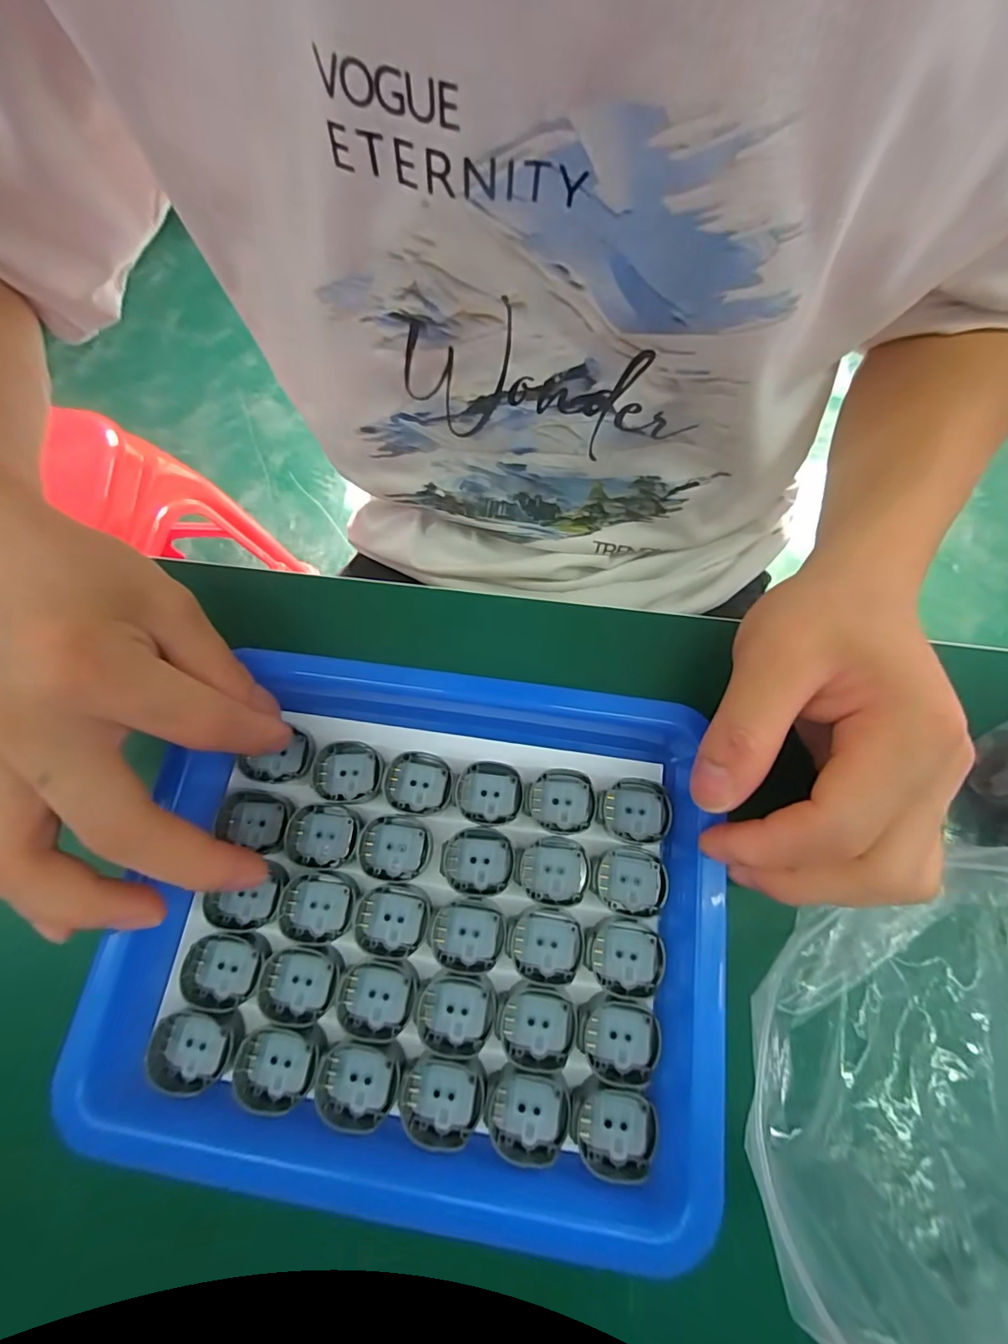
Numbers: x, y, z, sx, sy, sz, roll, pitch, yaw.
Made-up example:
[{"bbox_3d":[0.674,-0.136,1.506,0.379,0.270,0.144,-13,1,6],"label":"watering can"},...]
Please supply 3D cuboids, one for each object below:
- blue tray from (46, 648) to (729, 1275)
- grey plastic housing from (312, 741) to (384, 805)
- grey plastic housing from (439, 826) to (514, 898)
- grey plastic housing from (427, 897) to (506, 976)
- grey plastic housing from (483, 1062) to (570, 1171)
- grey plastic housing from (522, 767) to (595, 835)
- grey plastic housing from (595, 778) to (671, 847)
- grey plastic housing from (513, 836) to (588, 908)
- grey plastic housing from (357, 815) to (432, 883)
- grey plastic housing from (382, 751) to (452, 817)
[{"bbox_3d":[-0.033,0.088,0.192,0.209,0.026,0.184,6,73,4],"label":"blue tray"},{"bbox_3d":[-0.065,0.042,0.212,0.028,0.004,0.025,2,73,3],"label":"grey plastic housing"},{"bbox_3d":[-0.011,0.074,0.198,0.028,0.004,0.025,6,73,4],"label":"grey plastic housing"},{"bbox_3d":[-0.014,0.099,0.190,0.028,0.004,0.025,6,73,4],"label":"grey plastic housing"},{"bbox_3d":[0.008,0.151,0.172,0.028,0.004,0.026,7,73,4],"label":"grey plastic housing"},{"bbox_3d":[0.022,0.051,0.205,0.028,0.004,0.025,9,73,5],"label":"grey plastic housing"},{"bbox_3d":[0.052,0.055,0.202,0.028,0.004,0.025,9,73,5],"label":"grey plastic housing"},{"bbox_3d":[0.018,0.077,0.197,0.028,0.004,0.024,9,73,5],"label":"grey plastic housing"},{"bbox_3d":[-0.043,0.070,0.201,0.028,0.004,0.024,4,73,3],"label":"grey plastic housing"},{"bbox_3d":[-0.036,0.046,0.209,0.028,0.004,0.025,6,73,4],"label":"grey plastic housing"}]

